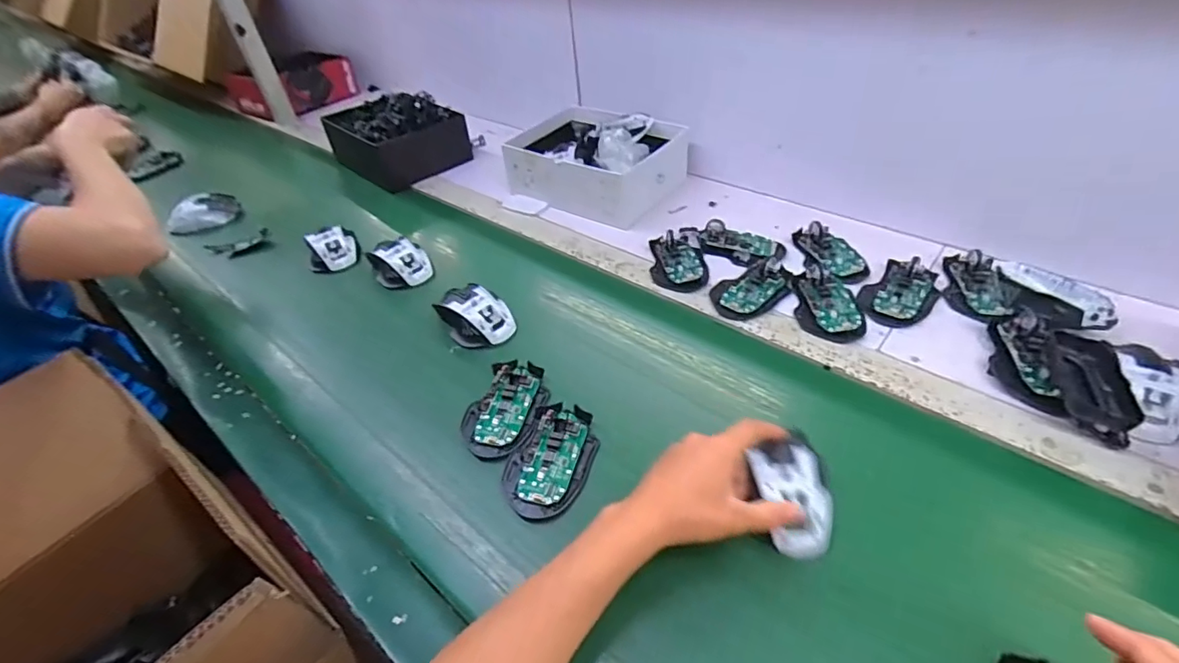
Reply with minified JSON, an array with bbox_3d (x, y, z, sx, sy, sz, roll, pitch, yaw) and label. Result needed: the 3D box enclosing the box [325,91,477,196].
[{"bbox_3d":[-0.367,-0.372,0.992,0.196,0.095,0.236,-34,49,-27],"label":"box"}]

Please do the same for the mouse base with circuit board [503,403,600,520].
[{"bbox_3d":[-0.035,0.117,0.486,0.071,0.017,0.112,13,46,20],"label":"mouse base with circuit board"}]

